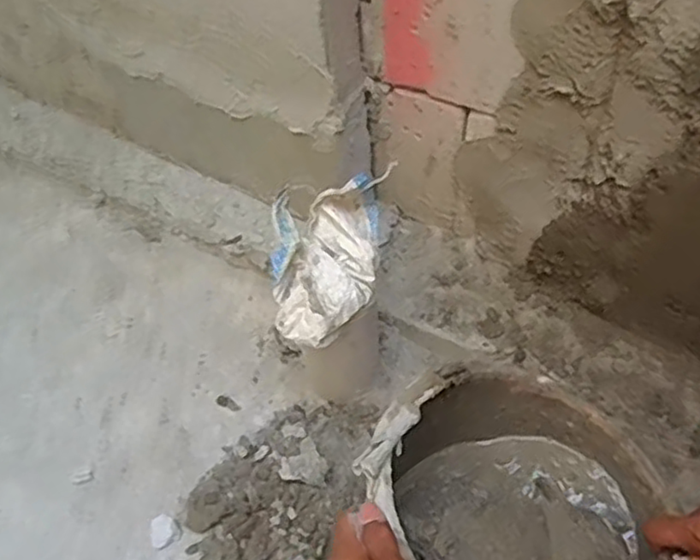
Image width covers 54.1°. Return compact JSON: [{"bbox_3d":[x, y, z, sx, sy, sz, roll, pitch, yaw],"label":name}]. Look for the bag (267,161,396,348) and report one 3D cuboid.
[{"bbox_3d":[-0.023,-0.023,0.665,0.102,0.069,0.159,4,55,6],"label":"bag"}]

